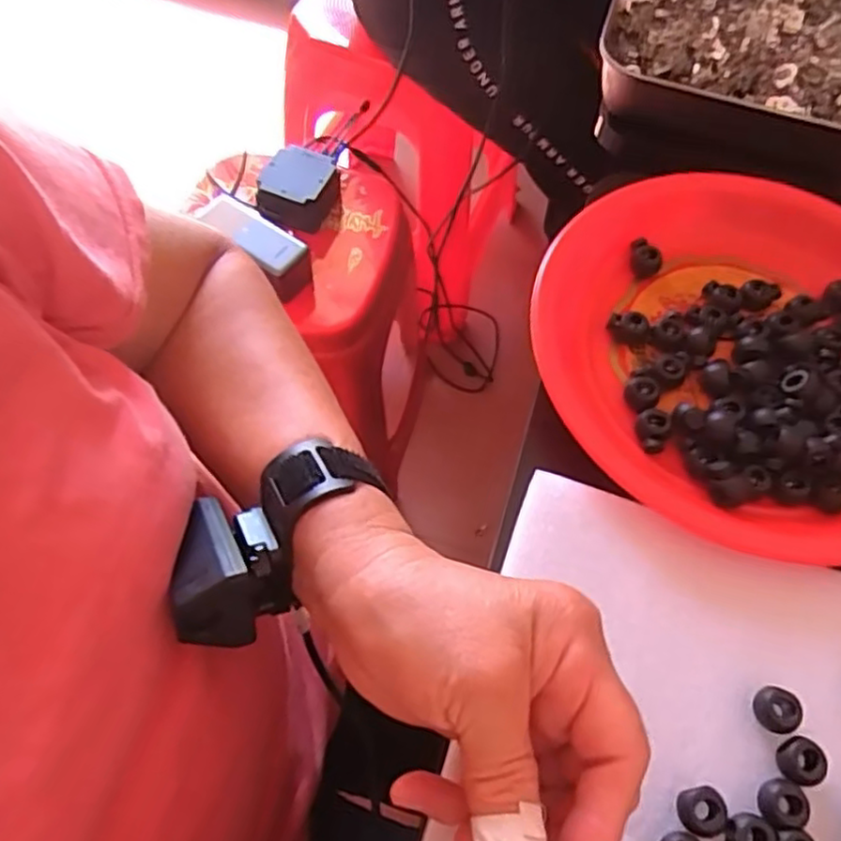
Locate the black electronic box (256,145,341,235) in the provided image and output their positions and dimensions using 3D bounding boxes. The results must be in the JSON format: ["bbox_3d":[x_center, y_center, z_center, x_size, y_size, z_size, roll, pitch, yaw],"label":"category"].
[{"bbox_3d":[-0.145,-0.271,0.823,0.083,0.048,0.091,16,63,6],"label":"black electronic box"}]

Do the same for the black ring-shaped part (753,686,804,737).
[{"bbox_3d":[0.144,0.118,0.283,0.016,0.012,0.017,1,62,-2],"label":"black ring-shaped part"}]

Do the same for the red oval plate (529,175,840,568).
[{"bbox_3d":[0.177,-0.036,0.367,0.224,0.028,0.221,-34,69,-19],"label":"red oval plate"}]

